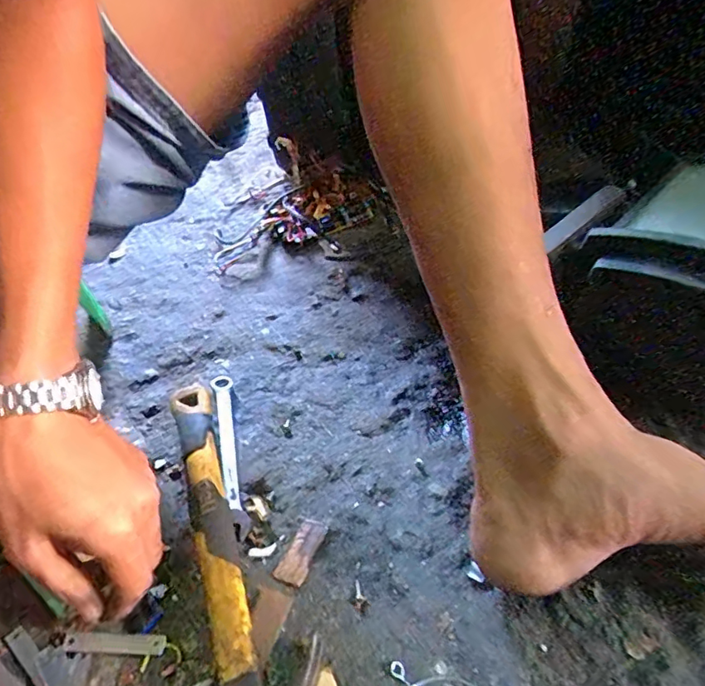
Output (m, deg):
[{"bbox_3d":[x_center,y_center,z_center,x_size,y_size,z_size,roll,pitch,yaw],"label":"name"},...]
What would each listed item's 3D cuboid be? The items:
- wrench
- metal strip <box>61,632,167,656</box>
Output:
[{"bbox_3d":[-0.104,0.089,0.439,0.018,0.012,0.165,-13,43,-10],"label":"wrench"},{"bbox_3d":[-0.152,0.190,0.330,0.065,0.004,0.012,-1,42,4],"label":"metal strip"}]

